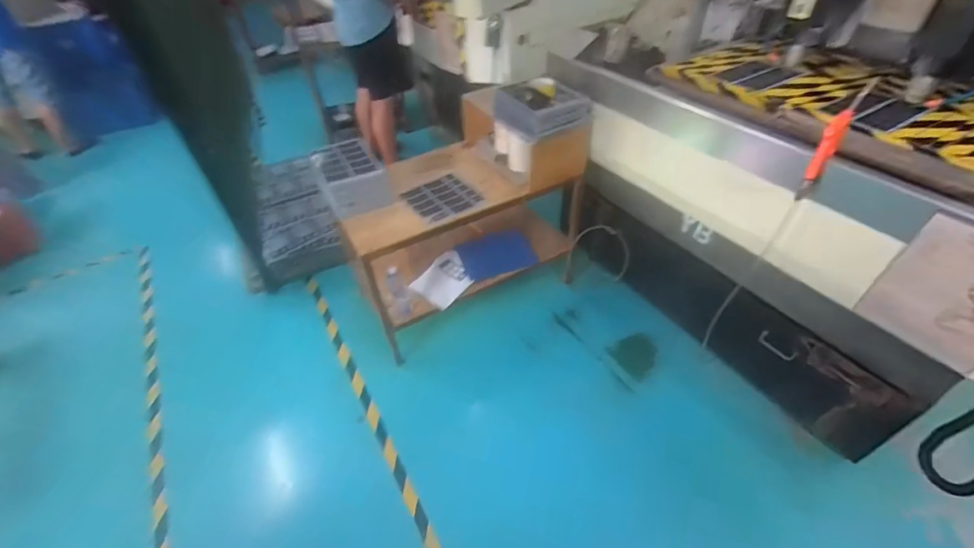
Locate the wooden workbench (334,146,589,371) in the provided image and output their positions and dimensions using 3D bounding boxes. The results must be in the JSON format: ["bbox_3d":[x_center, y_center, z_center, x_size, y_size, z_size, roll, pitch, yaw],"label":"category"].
[{"bbox_3d":[-0.107,-0.183,1.751,0.879,0.523,0.516,-23,48,-19],"label":"wooden workbench"}]

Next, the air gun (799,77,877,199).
[{"bbox_3d":[0.733,-0.286,0.887,0.047,0.225,0.040,31,54,30],"label":"air gun"}]

